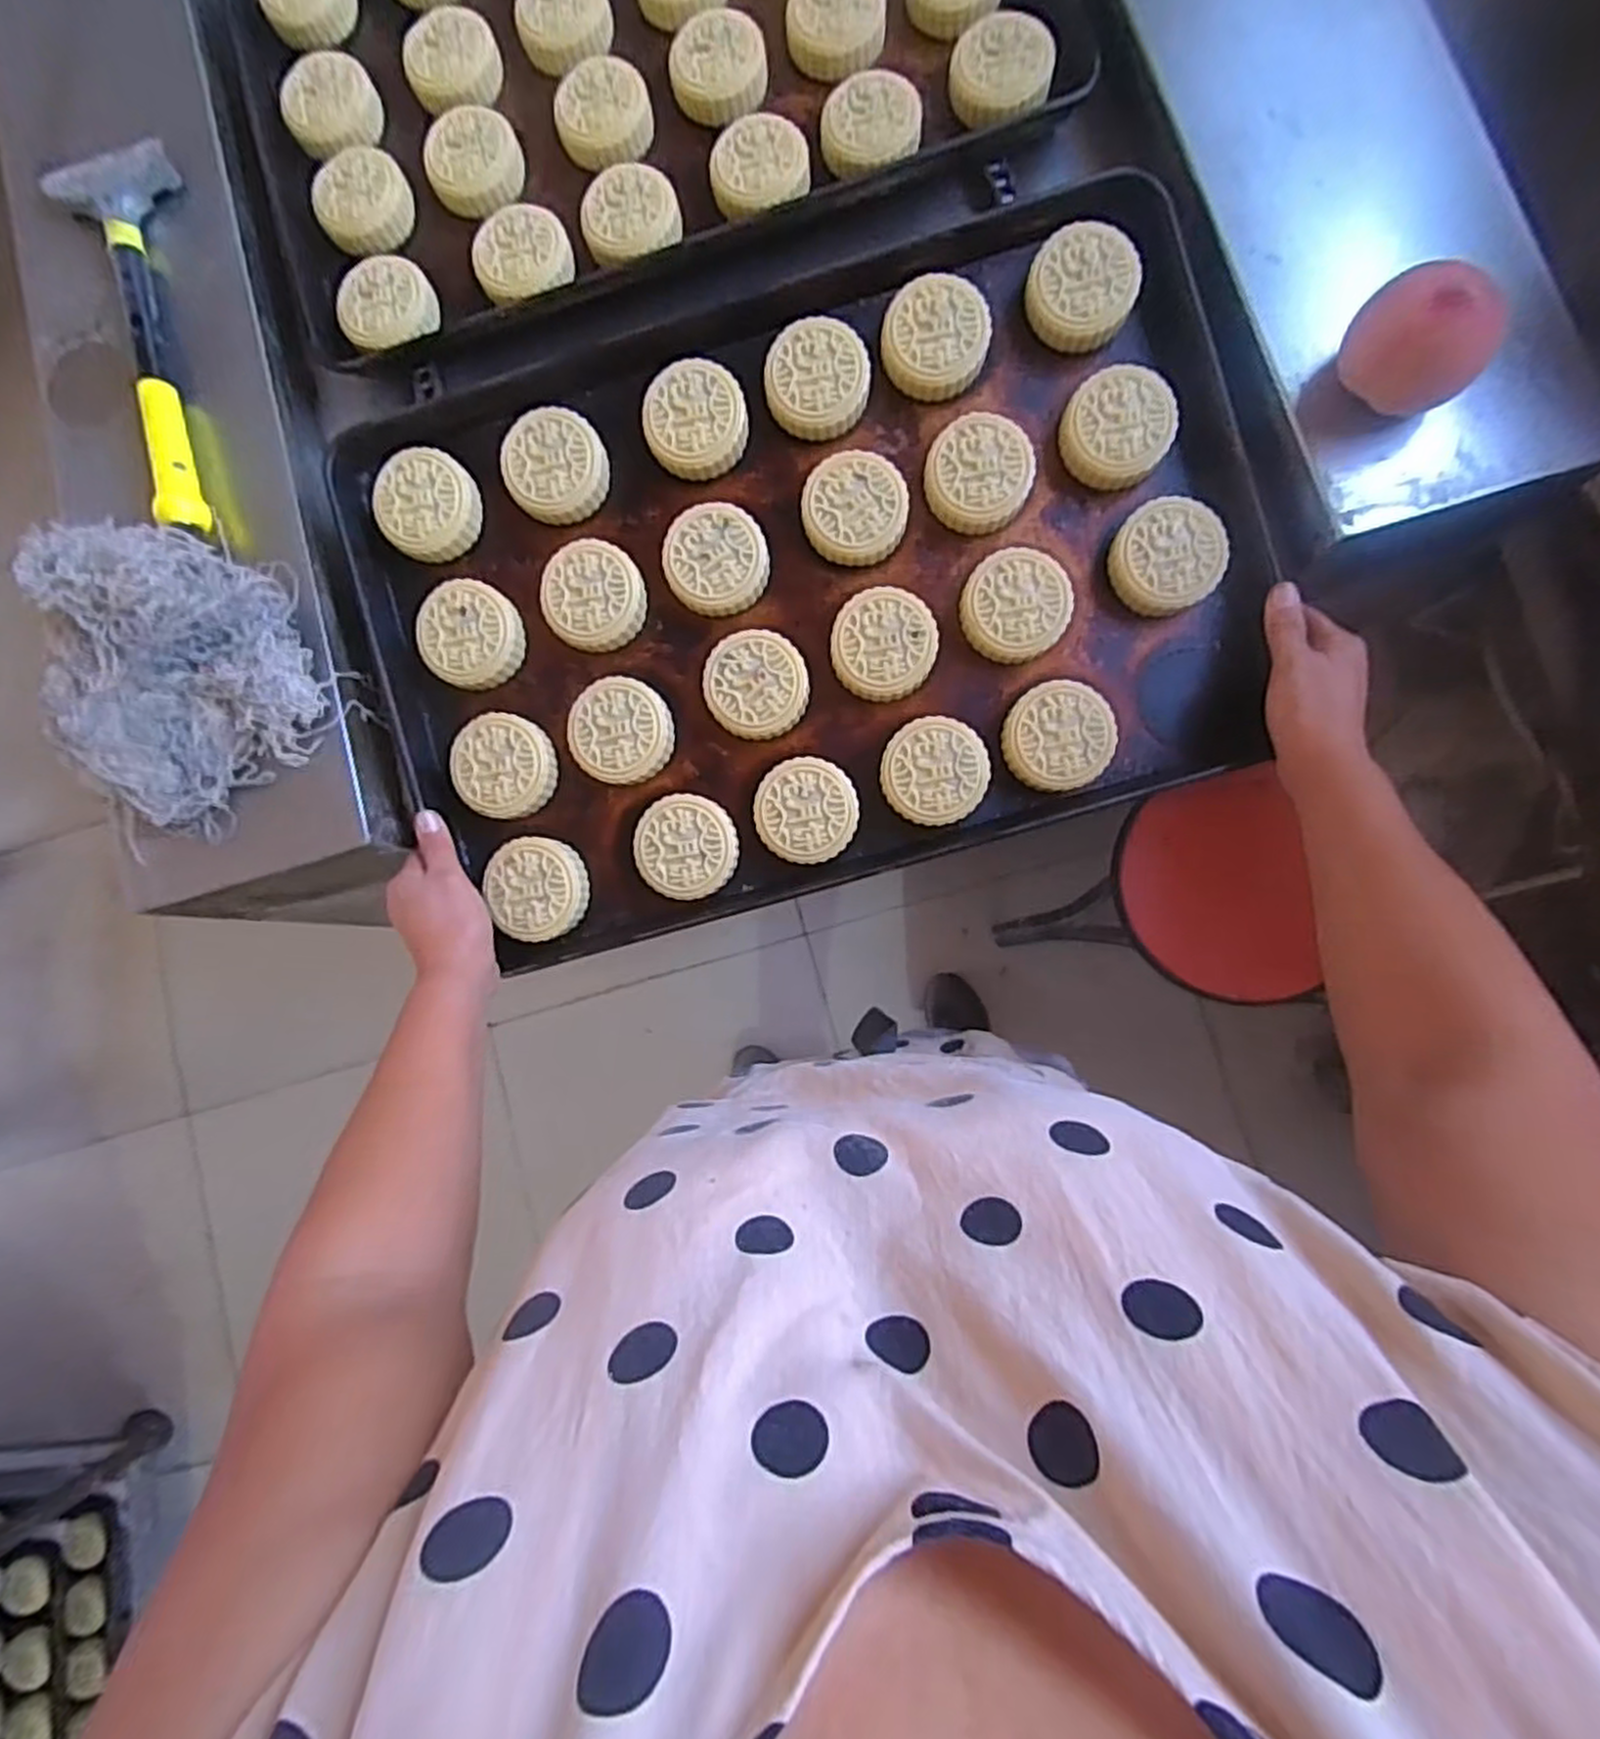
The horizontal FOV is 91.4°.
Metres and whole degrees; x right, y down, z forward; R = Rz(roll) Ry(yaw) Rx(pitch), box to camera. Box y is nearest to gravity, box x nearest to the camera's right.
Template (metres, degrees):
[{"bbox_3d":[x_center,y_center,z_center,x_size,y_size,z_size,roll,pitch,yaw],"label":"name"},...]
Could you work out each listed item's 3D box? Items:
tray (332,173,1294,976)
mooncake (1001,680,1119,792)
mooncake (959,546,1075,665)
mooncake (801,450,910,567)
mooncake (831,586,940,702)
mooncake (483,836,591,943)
[{"bbox_3d":[0.003,-0.192,0.540,0.585,0.033,0.396,-16,90,4],"label":"tray"},{"bbox_3d":[0.175,-0.090,0.523,0.069,0.020,0.070,-17,81,1],"label":"mooncake"},{"bbox_3d":[0.145,-0.178,0.527,0.070,0.022,0.070,-1,82,4],"label":"mooncake"},{"bbox_3d":[0.038,-0.247,0.534,0.069,0.024,0.065,7,83,5],"label":"mooncake"},{"bbox_3d":[0.057,-0.154,0.531,0.069,0.021,0.070,-1,82,4],"label":"mooncake"},{"bbox_3d":[-0.182,0.013,0.548,0.065,0.024,0.069,-24,81,0],"label":"mooncake"}]

